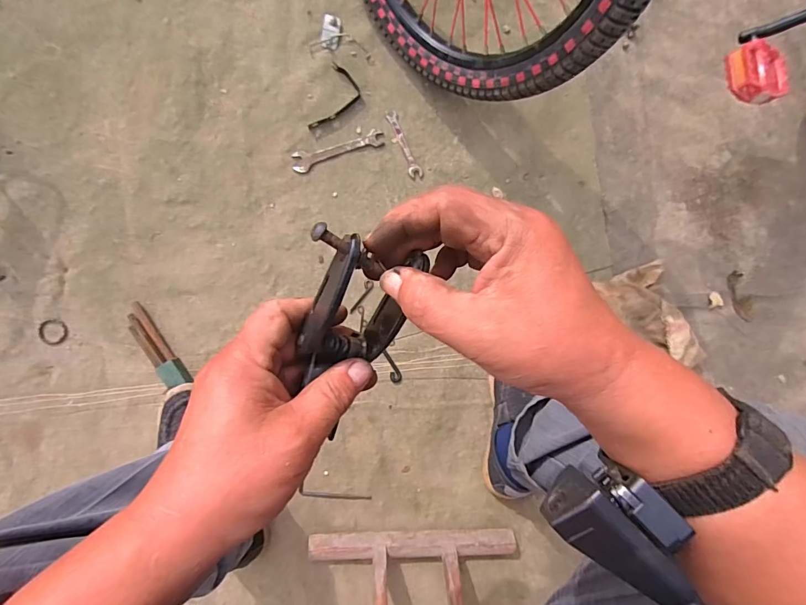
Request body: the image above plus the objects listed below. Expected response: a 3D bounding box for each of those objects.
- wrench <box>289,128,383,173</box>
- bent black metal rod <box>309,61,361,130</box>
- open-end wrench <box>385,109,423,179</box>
[{"bbox_3d":[-0.103,-0.244,0.690,0.150,0.004,0.031,-20,90,-9],"label":"wrench"},{"bbox_3d":[-0.104,-0.320,0.684,0.057,0.014,0.109,20,84,-7],"label":"bent black metal rod"},{"bbox_3d":[0.002,-0.260,0.707,0.023,0.005,0.114,-24,90,-9],"label":"open-end wrench"}]

